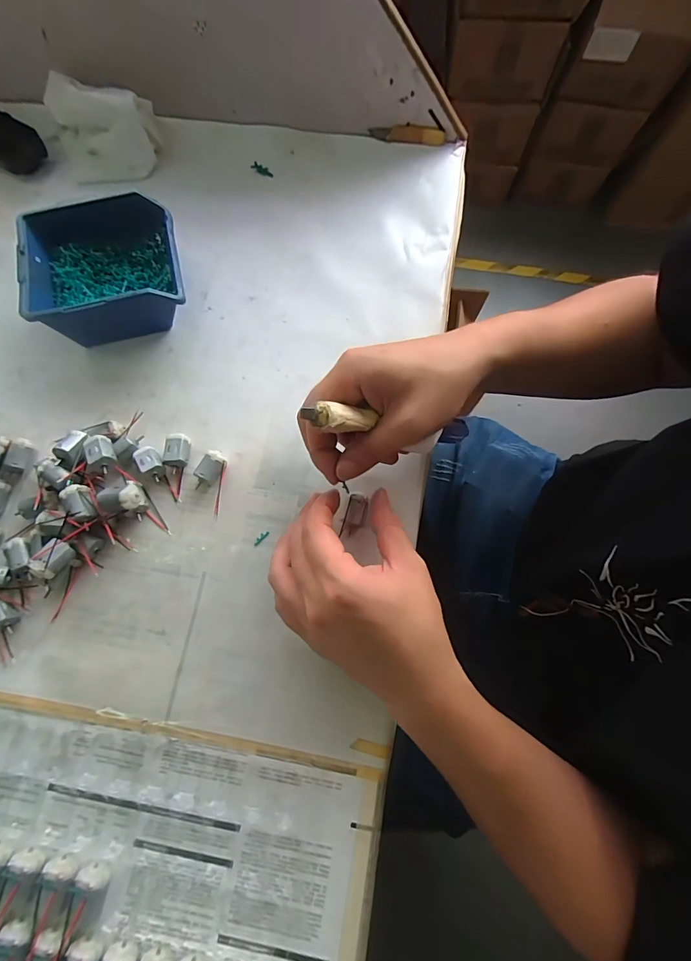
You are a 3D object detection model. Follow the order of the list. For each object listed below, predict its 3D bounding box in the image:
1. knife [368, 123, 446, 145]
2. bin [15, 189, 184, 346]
[{"bbox_3d":[0.066,-0.372,0.430,0.078,0.014,0.009,12,75,4],"label":"knife"},{"bbox_3d":[-0.208,-0.182,0.361,0.123,0.059,0.120,-13,74,-3],"label":"bin"}]

